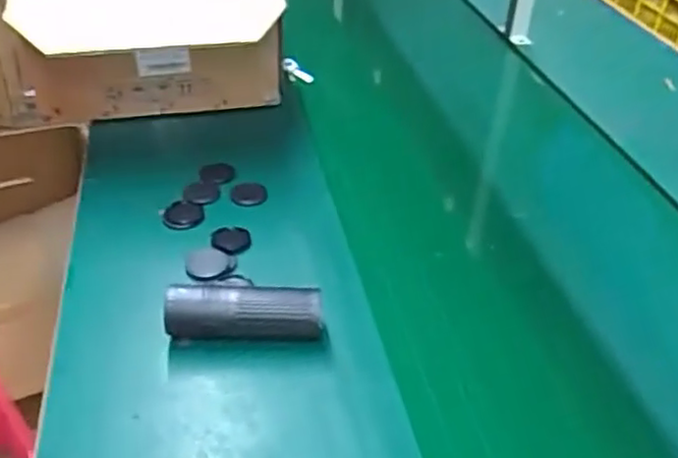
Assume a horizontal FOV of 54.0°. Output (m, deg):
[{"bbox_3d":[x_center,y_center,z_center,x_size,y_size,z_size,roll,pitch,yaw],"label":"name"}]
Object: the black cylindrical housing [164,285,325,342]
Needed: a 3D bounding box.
[{"bbox_3d":[-0.100,0.089,0.711,0.166,0.053,0.052,2,37,-1],"label":"black cylindrical housing"}]

